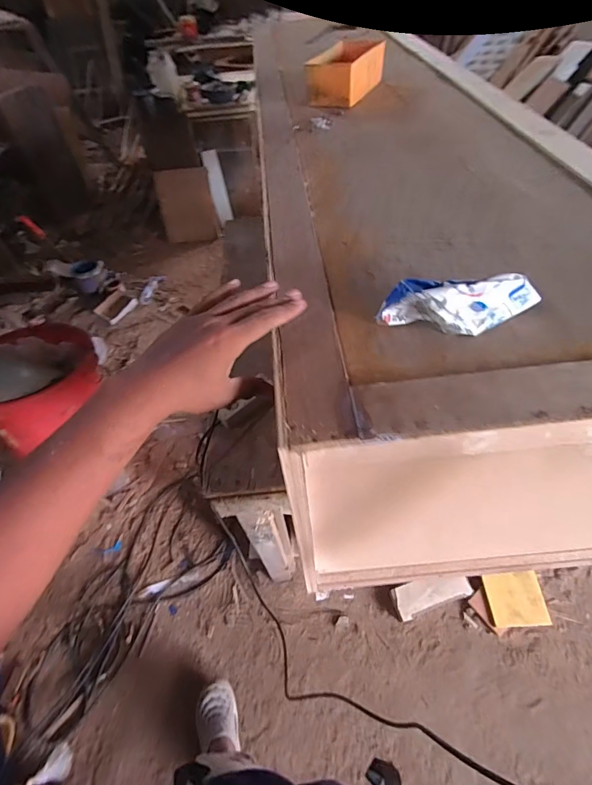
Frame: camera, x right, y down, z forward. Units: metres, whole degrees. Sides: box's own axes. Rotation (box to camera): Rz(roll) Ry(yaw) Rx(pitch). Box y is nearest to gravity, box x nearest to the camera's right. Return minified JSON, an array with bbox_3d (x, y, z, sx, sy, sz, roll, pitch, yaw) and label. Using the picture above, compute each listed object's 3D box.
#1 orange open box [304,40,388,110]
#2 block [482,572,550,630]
[{"bbox_3d":[0.125,-0.807,1.004,0.129,0.093,0.254,20,54,21],"label":"orange open box"},{"bbox_3d":[0.764,0.713,1.383,0.203,0.026,0.169,-3,75,0],"label":"block"}]

